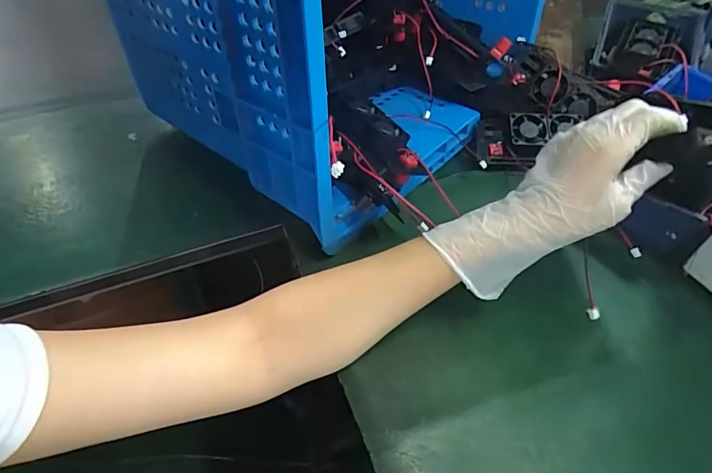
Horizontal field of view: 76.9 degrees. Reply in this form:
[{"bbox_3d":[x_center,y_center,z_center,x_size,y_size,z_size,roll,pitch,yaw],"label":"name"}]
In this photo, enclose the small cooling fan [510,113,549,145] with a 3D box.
[{"bbox_3d":[0.193,-0.120,0.499,0.041,0.006,0.038,1,84,0],"label":"small cooling fan"}]

